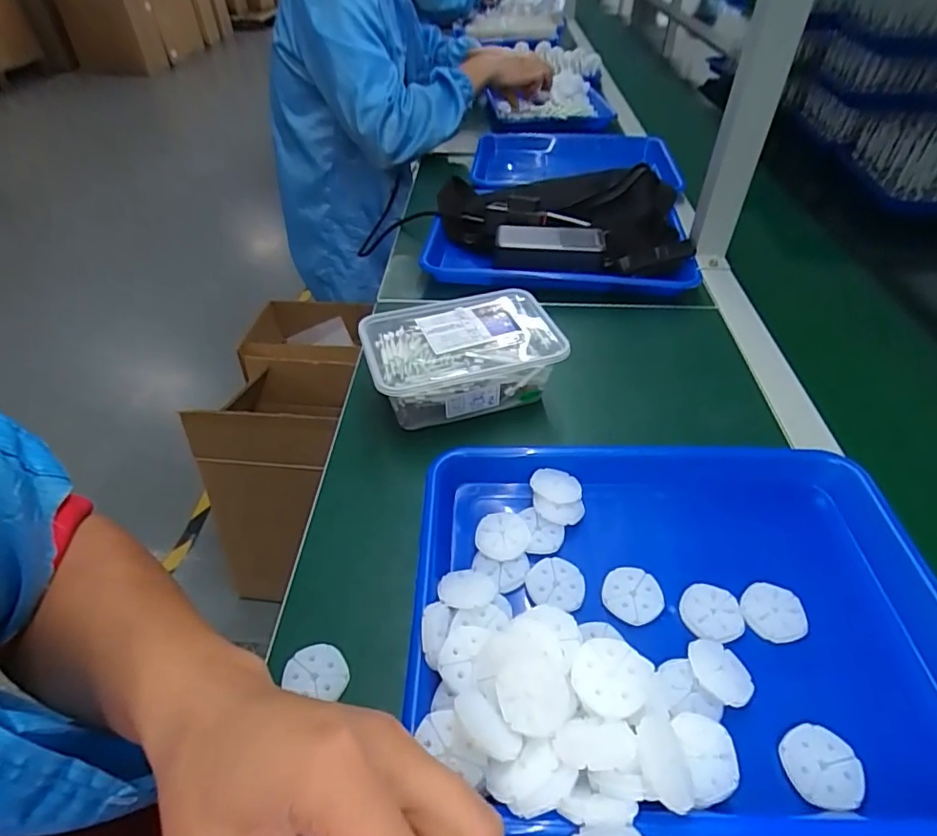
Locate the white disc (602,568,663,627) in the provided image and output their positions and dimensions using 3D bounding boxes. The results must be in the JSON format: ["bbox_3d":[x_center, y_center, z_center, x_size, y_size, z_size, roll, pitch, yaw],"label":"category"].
[{"bbox_3d":[0.108,0.117,0.355,0.037,0.005,0.037,0,44,0],"label":"white disc"}]

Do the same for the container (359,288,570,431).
[{"bbox_3d":[-0.007,-0.050,0.510,0.170,0.080,0.113,-13,46,-13],"label":"container"}]

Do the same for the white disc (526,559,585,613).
[{"bbox_3d":[0.059,0.111,0.362,0.038,0.006,0.033,6,44,6],"label":"white disc"}]

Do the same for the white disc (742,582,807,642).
[{"bbox_3d":[0.198,0.126,0.350,0.037,0.007,0.036,0,44,0],"label":"white disc"}]

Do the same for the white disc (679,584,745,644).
[{"bbox_3d":[0.157,0.124,0.345,0.038,0.004,0.037,0,44,0],"label":"white disc"}]

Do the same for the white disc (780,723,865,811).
[{"bbox_3d":[0.188,0.185,0.285,0.037,0.007,0.037,0,44,0],"label":"white disc"}]

